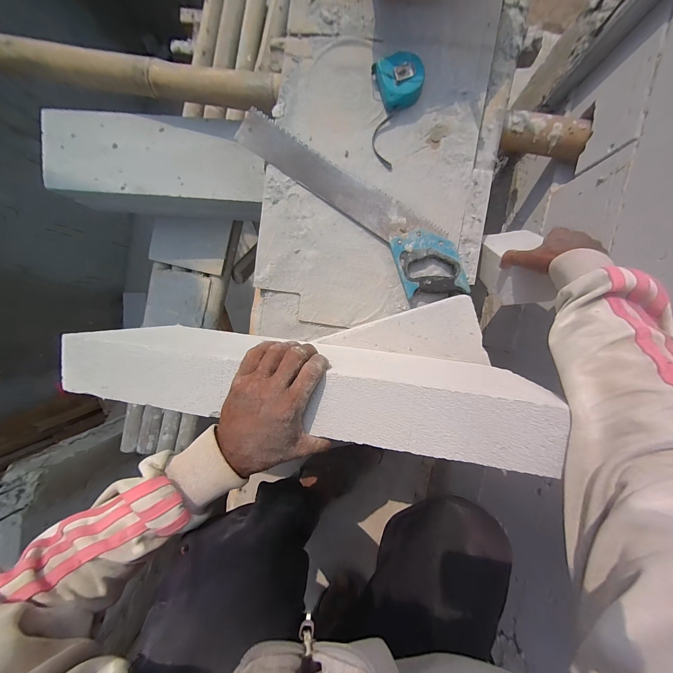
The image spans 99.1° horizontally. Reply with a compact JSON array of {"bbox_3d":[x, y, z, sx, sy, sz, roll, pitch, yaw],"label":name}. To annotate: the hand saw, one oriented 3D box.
[{"bbox_3d":[0.023,-0.243,0.538,0.515,0.026,0.118,39,95,0],"label":"hand saw"}]

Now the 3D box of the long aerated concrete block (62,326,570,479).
[{"bbox_3d":[-0.053,0.054,0.345,0.569,0.067,0.100,7,94,9],"label":"long aerated concrete block"}]

